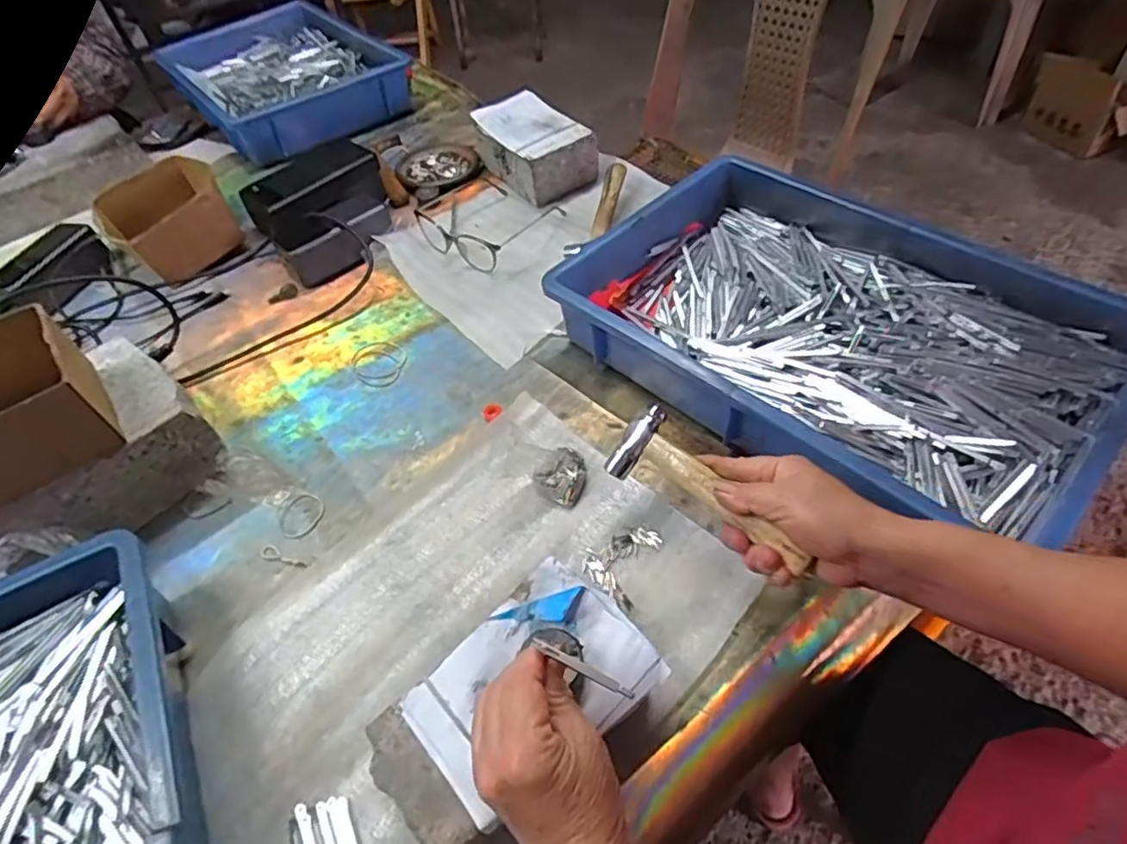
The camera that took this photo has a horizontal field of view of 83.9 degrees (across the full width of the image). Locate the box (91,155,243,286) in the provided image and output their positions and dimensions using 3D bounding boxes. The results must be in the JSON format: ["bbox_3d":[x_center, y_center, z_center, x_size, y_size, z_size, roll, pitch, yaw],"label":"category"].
[{"bbox_3d":[-0.473,-0.248,0.762,0.144,0.064,0.132,34,61,29],"label":"box"}]

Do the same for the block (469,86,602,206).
[{"bbox_3d":[-0.039,-0.366,0.823,0.108,0.069,0.157,-29,53,-17],"label":"block"}]

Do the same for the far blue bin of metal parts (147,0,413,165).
[{"bbox_3d":[-0.469,-0.571,1.039,0.289,0.081,0.422,-33,54,-20],"label":"far blue bin of metal parts"}]

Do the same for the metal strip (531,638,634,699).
[{"bbox_3d":[0.010,0.128,0.325,0.058,0.004,0.006,27,57,9],"label":"metal strip"}]

